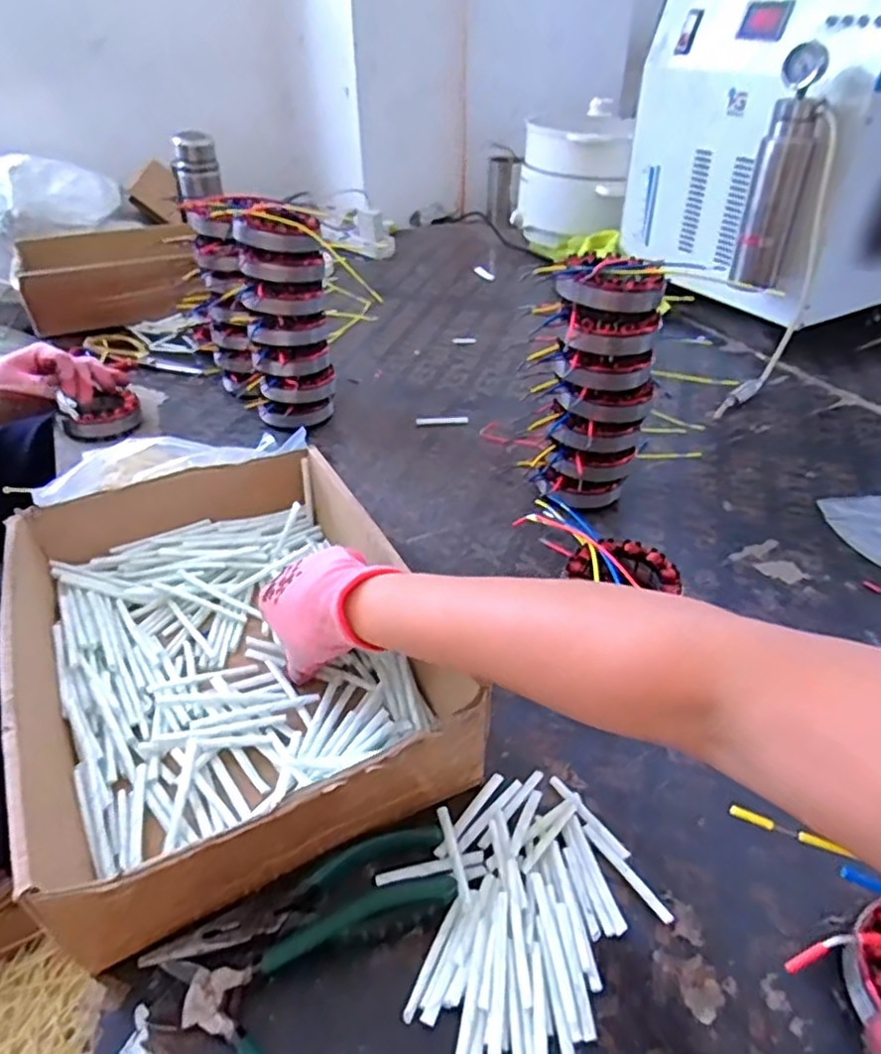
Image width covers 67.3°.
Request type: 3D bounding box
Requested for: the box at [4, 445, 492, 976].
[{"bbox_3d":[-0.145,0.072,0.458,0.240,0.091,0.327,-19,43,-21],"label":"box"}]

